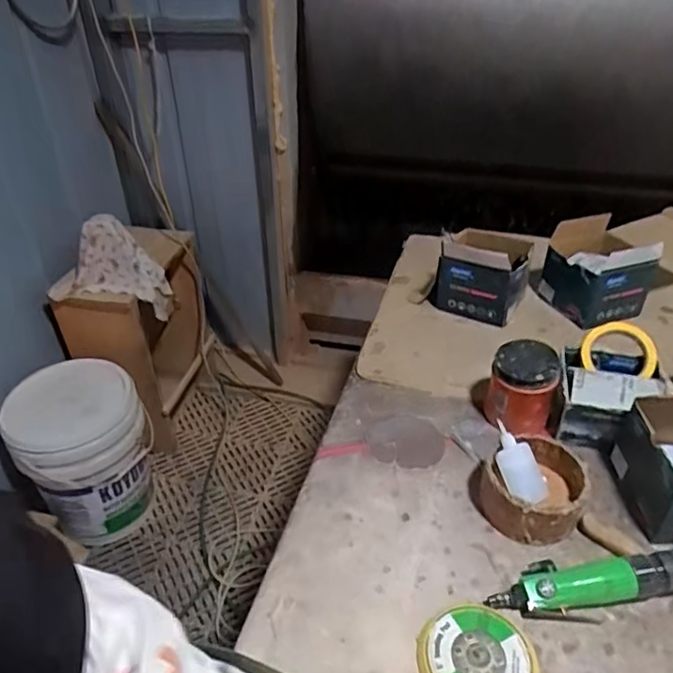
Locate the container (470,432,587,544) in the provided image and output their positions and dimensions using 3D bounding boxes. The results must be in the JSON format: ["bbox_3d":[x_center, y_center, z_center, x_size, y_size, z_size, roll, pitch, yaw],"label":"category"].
[{"bbox_3d":[0.237,0.188,0.698,0.125,0.067,0.115,0,36,-3],"label":"container"}]

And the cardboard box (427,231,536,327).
[{"bbox_3d":[0.263,-0.113,1.049,0.161,0.143,0.118,16,39,20],"label":"cardboard box"}]

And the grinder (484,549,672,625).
[{"bbox_3d":[0.311,0.257,0.607,0.287,0.051,0.060,-3,36,-8],"label":"grinder"}]

